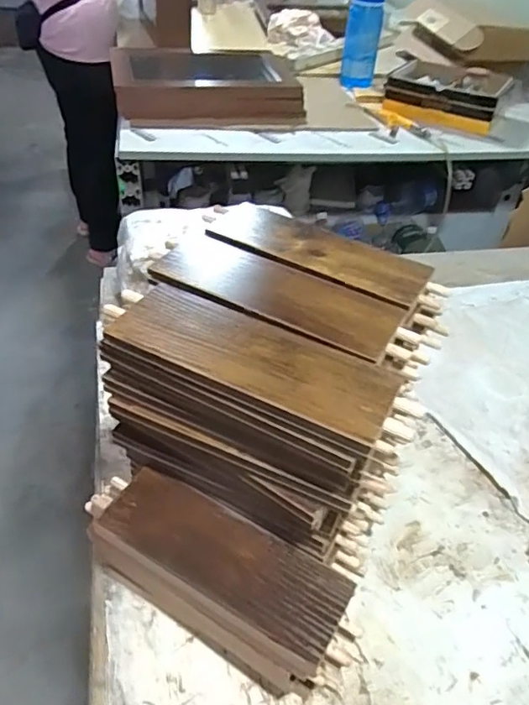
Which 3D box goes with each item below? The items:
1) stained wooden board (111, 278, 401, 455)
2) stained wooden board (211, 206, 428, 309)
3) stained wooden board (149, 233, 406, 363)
[{"bbox_3d":[-0.009,0.001,0.342,0.182,0.007,0.066,23,44,17],"label":"stained wooden board"},{"bbox_3d":[0.042,-0.088,0.453,0.192,0.011,0.076,26,44,28],"label":"stained wooden board"},{"bbox_3d":[0.006,-0.045,0.396,0.182,0.010,0.070,25,45,18],"label":"stained wooden board"}]

